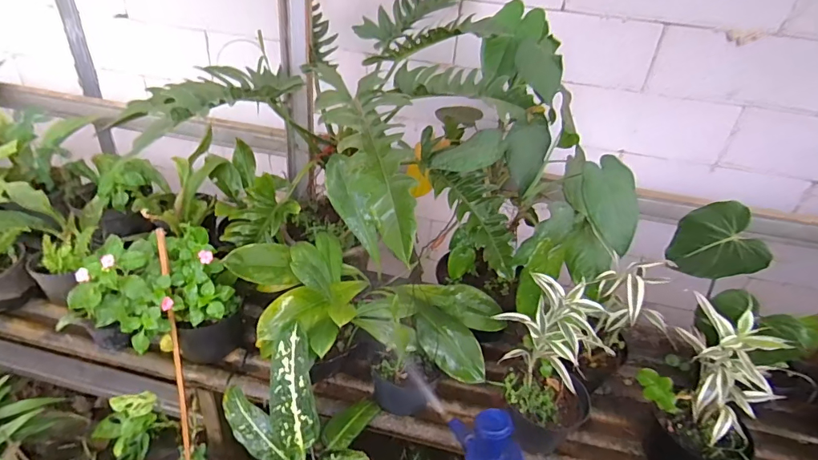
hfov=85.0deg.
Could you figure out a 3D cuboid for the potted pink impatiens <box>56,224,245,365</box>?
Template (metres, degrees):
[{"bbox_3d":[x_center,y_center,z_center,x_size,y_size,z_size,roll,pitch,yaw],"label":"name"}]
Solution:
[{"bbox_3d":[-0.526,0.173,0.966,0.264,0.302,0.202,3,33,-5],"label":"potted pink impatiens"}]

